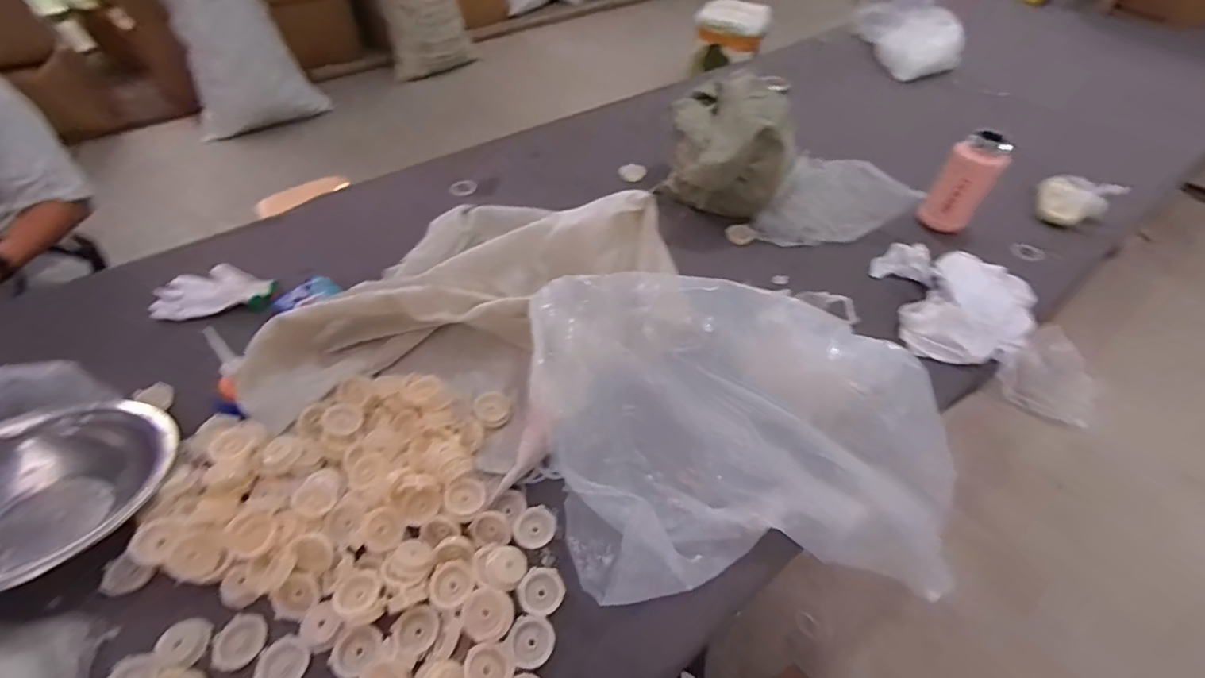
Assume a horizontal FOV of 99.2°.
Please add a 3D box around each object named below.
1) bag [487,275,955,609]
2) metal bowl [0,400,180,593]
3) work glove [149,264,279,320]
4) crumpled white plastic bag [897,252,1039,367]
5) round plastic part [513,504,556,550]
[{"bbox_3d":[0.192,0.127,0.738,0.596,0.151,0.429,5,50,1],"label":"bag"},{"bbox_3d":[-0.727,0.199,0.671,0.293,0.117,0.277,2,50,-2],"label":"metal bowl"},{"bbox_3d":[-0.729,-0.095,0.974,0.205,0.025,0.128,-8,51,-10],"label":"work glove"},{"bbox_3d":[0.707,-0.064,0.968,0.192,0.074,0.317,37,57,25],"label":"crumpled white plastic bag"},{"bbox_3d":[-0.091,0.254,0.693,0.056,0.010,0.053,2,50,-2],"label":"round plastic part"}]

